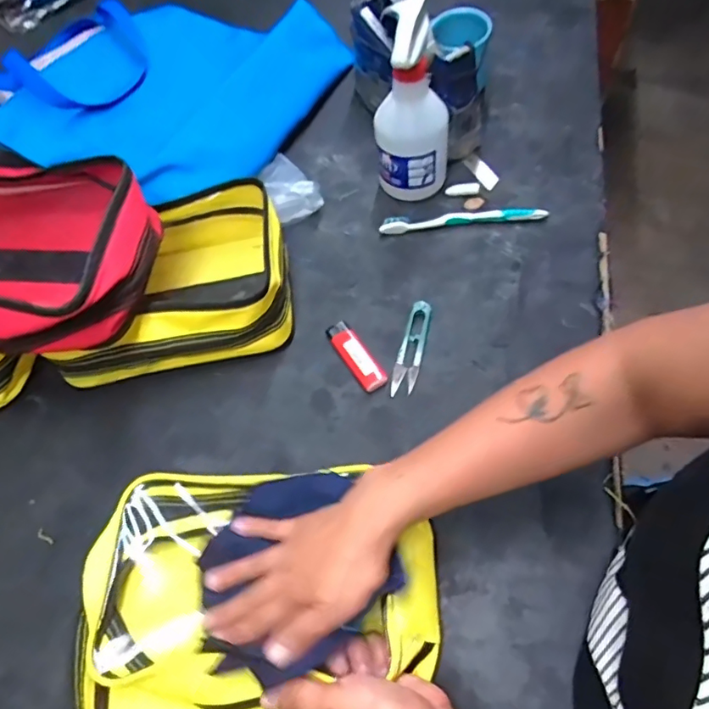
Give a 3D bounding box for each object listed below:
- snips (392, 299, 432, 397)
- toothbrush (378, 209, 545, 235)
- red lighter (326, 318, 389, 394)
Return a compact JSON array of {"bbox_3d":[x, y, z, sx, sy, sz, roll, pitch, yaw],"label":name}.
[{"bbox_3d":[0.056,-0.008,0.515,0.022,0.008,0.102,12,62,14],"label":"snips"},{"bbox_3d":[0.120,-0.153,0.590,0.179,0.020,0.019,-5,59,5],"label":"toothbrush"},{"bbox_3d":[0.000,0.000,0.516,0.025,0.008,0.083,-31,61,-11],"label":"red lighter"}]

